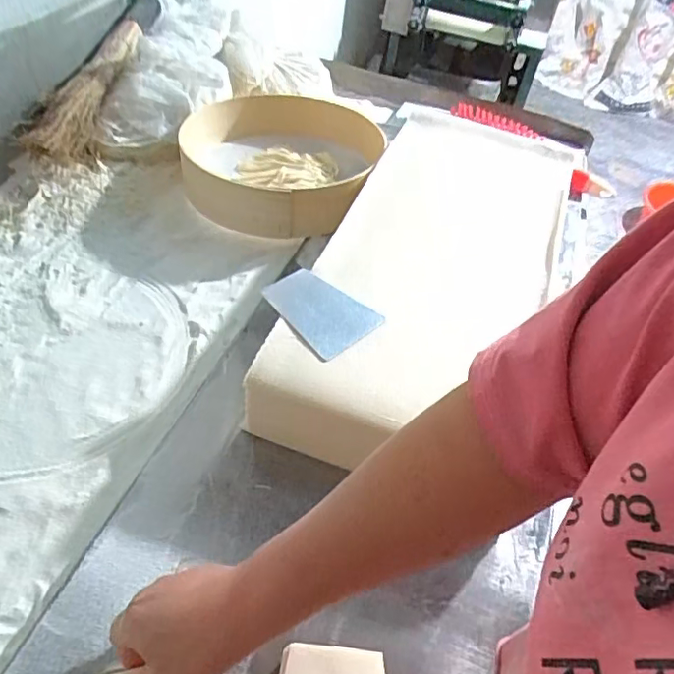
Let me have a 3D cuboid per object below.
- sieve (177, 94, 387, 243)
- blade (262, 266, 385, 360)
[{"bbox_3d":[-0.087,-0.253,0.840,0.265,0.118,0.310,12,46,4],"label":"sieve"},{"bbox_3d":[-0.018,-0.029,0.553,0.083,0.008,0.104,-34,66,-32],"label":"blade"}]

